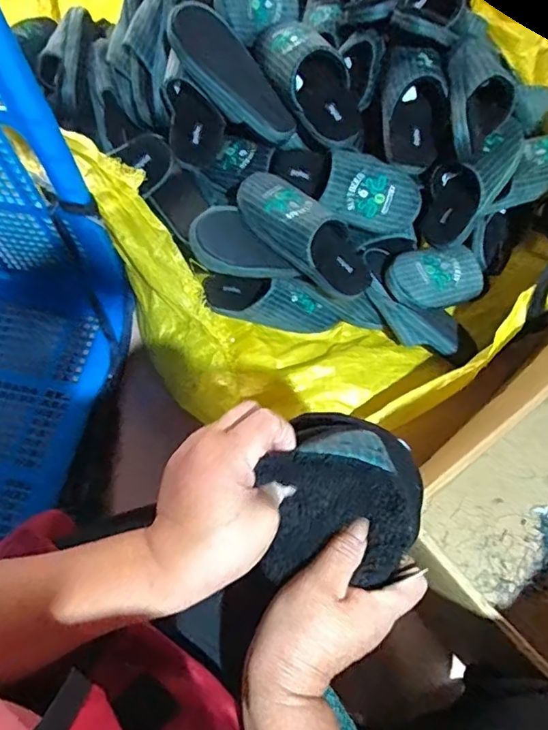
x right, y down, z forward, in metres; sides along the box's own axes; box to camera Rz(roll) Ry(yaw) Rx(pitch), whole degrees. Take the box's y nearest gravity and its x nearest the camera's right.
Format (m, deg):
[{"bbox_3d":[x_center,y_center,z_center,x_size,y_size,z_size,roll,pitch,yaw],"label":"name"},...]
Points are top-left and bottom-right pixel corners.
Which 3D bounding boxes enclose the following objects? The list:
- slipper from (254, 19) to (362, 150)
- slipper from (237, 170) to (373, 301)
[{"bbox_3d":[0.058,-0.473,0.876,0.105,0.098,0.255,-32,86,-13],"label":"slipper"},{"bbox_3d":[0.058,-0.211,0.843,0.257,0.076,0.108,39,69,-15],"label":"slipper"}]

